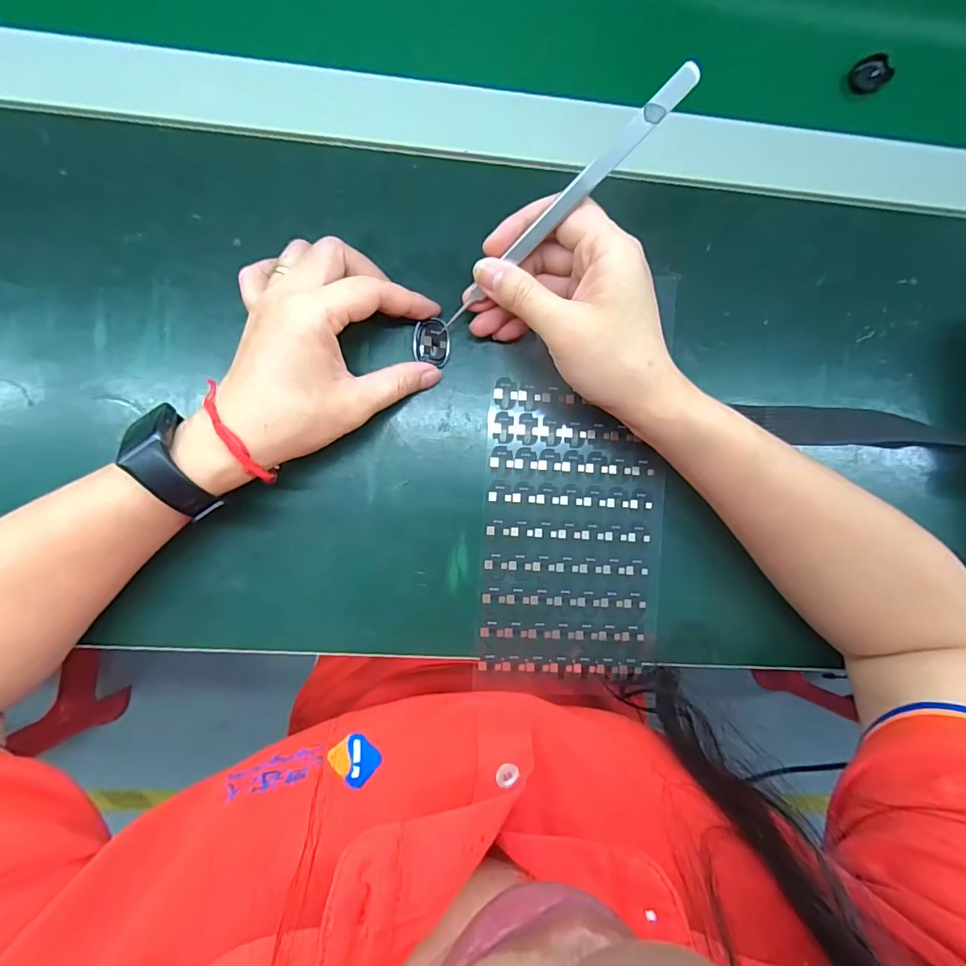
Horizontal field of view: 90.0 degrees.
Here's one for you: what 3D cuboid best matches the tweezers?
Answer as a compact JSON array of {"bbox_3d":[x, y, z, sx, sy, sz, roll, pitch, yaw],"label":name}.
[{"bbox_3d":[0.033,-0.130,0.240,0.159,0.007,0.010,-37,94,30],"label":"tweezers"}]

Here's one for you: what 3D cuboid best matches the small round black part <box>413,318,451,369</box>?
[{"bbox_3d":[-0.030,-0.083,0.286,0.020,0.009,0.023,9,118,4],"label":"small round black part"}]

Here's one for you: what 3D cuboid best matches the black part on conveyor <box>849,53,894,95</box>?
[{"bbox_3d":[0.257,-0.271,0.321,0.019,0.014,0.022,-43,94,-4],"label":"black part on conveyor"}]

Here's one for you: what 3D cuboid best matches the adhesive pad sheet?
[{"bbox_3d":[0.055,0.036,0.299,0.109,0.004,0.192,3,91,-5],"label":"adhesive pad sheet"}]

